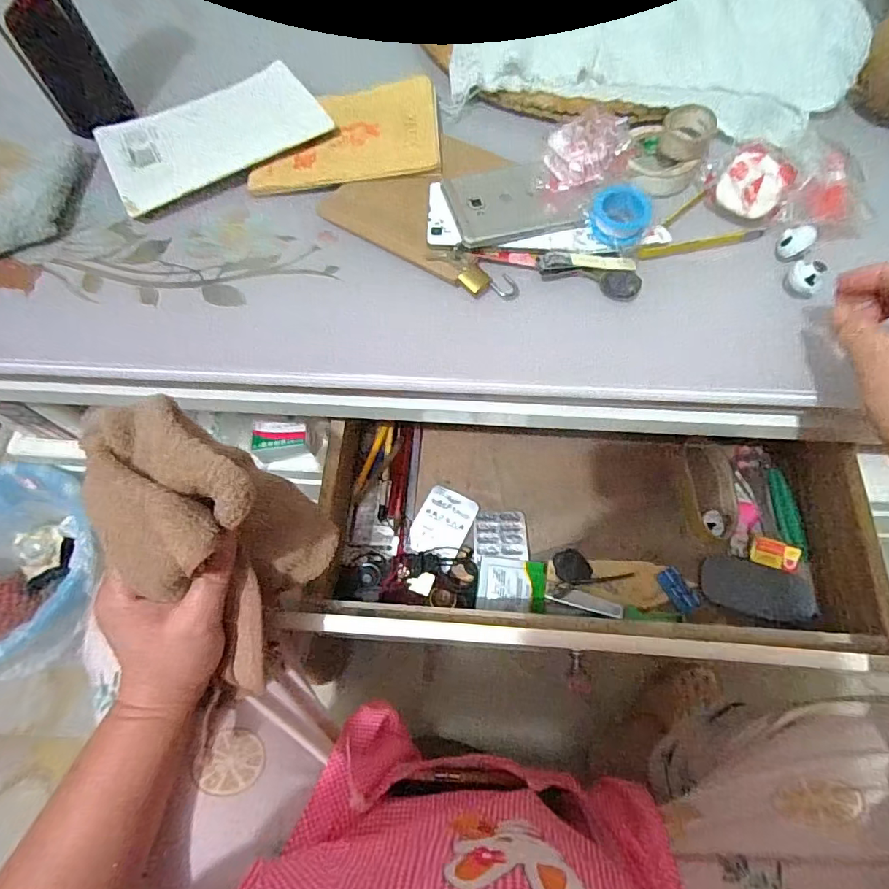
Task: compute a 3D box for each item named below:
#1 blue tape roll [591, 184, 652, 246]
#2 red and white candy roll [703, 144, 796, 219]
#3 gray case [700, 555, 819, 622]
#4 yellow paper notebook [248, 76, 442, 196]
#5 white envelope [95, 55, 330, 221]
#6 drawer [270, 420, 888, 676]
[{"bbox_3d":[0.133,-0.174,0.383,0.041,0.026,0.036,21,68,11],"label":"blue tape roll"},{"bbox_3d":[0.238,-0.205,0.394,0.031,0.037,0.051,-37,70,-13],"label":"red and white candy roll"},{"bbox_3d":[0.298,0.136,0.478,0.097,0.017,0.052,12,67,8],"label":"gray case"},{"bbox_3d":[-0.090,-0.287,0.469,0.169,0.007,0.127,-4,66,1],"label":"yellow paper notebook"},{"bbox_3d":[-0.219,-0.296,0.478,0.194,0.013,0.130,-28,68,-10],"label":"white envelope"},{"bbox_3d":[0.128,0.075,0.476,0.482,0.106,0.225,2,66,3],"label":"drawer"}]

